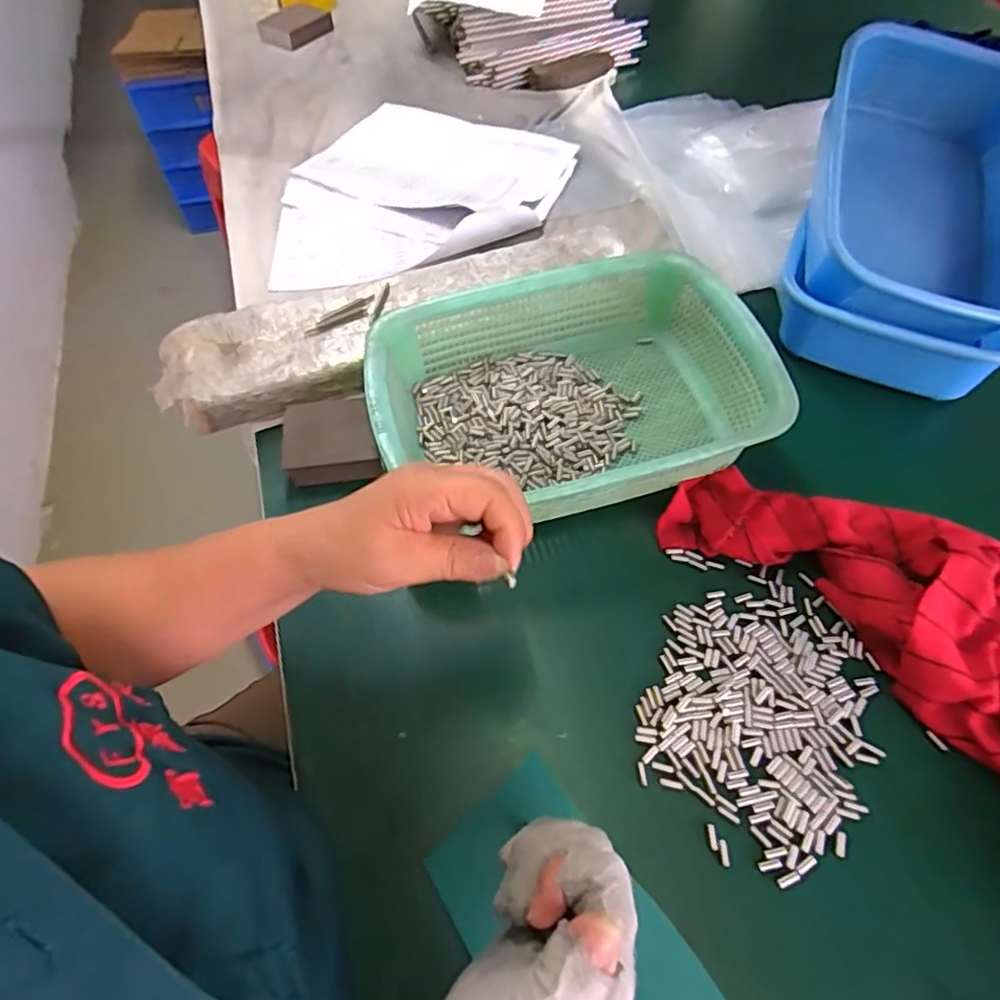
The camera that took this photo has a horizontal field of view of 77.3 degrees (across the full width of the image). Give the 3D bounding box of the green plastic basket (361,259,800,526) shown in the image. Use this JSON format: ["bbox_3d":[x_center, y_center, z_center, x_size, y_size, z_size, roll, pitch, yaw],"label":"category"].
[{"bbox_3d":[0.052,-0.082,0.501,0.298,0.079,0.218,-15,56,-7],"label":"green plastic basket"}]

